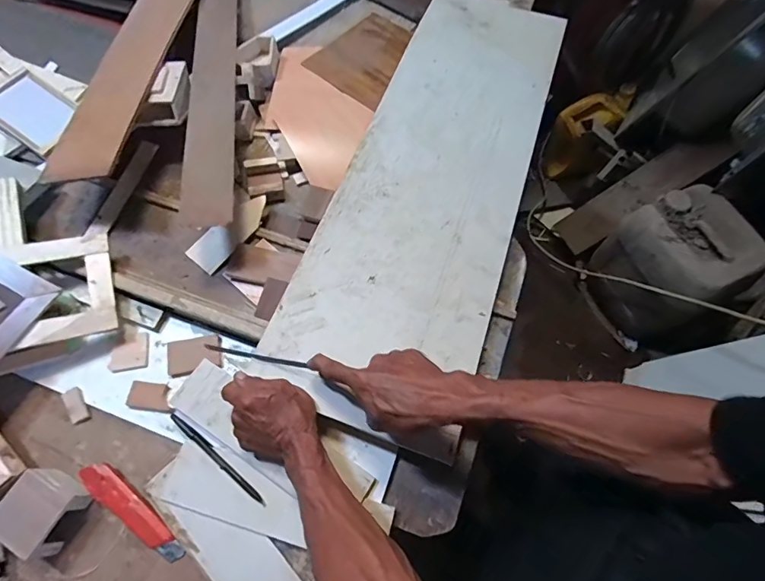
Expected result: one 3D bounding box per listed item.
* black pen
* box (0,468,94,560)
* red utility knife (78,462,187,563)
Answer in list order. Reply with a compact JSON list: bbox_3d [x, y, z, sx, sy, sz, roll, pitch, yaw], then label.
[{"bbox_3d":[-0.196,0.198,0.515,0.155,0.004,0.009,35,72,14],"label":"black pen"},{"bbox_3d":[-0.378,0.244,0.484,0.067,0.057,0.078,25,70,11],"label":"box"},{"bbox_3d":[-0.286,0.251,0.497,0.150,0.021,0.033,35,72,14],"label":"red utility knife"}]

